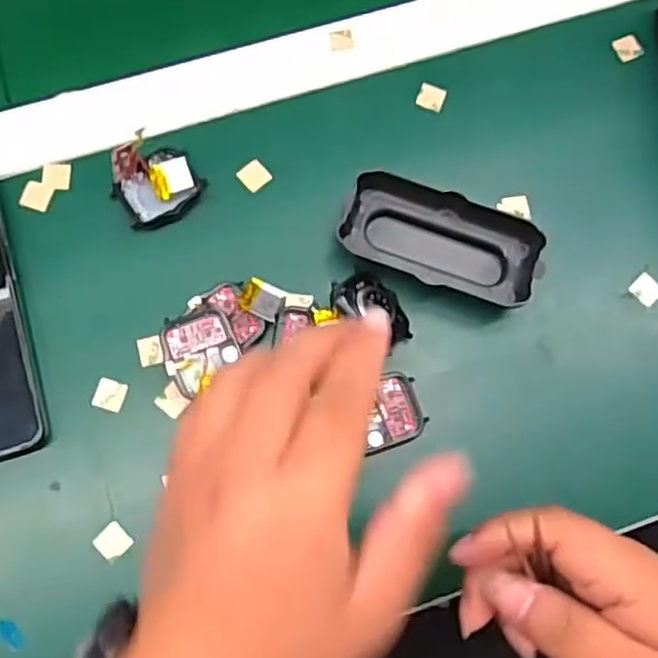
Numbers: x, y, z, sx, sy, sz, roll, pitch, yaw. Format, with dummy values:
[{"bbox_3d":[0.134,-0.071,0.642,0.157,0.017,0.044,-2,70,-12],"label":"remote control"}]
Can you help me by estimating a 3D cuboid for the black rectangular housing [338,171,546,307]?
[{"bbox_3d":[0.064,-0.052,0.385,0.107,0.020,0.051,19,76,3],"label":"black rectangular housing"}]

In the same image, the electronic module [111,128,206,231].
[{"bbox_3d":[-0.097,-0.083,0.378,0.046,0.034,0.035,-35,79,-10],"label":"electronic module"}]

